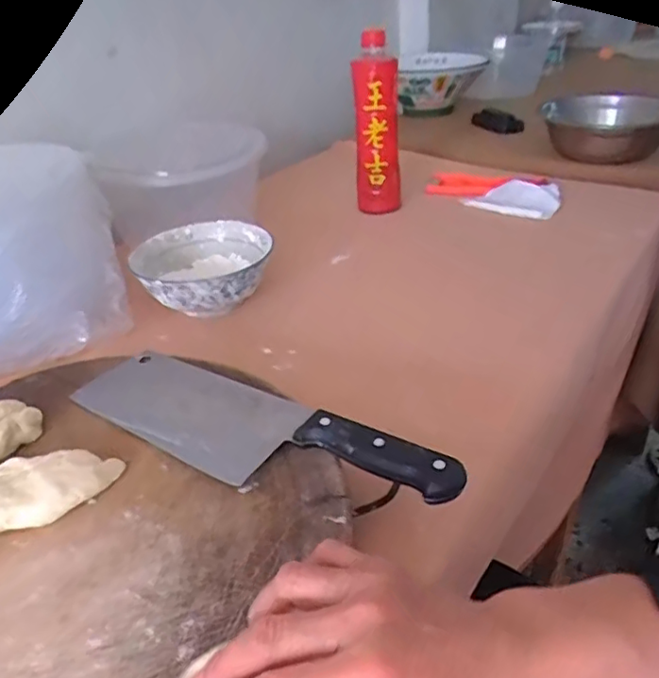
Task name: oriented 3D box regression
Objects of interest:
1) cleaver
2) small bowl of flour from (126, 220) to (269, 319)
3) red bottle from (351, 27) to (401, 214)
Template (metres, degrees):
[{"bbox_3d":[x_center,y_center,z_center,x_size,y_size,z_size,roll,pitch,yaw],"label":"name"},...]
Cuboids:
[{"bbox_3d":[-0.058,0.062,0.410,0.289,0.018,0.079,18,39,33],"label":"cleaver"},{"bbox_3d":[-0.129,-0.074,0.650,0.138,0.054,0.144,-10,32,-8],"label":"small bowl of flour"},{"bbox_3d":[0.064,-0.284,0.811,0.058,0.227,0.065,-3,32,5],"label":"red bottle"}]

